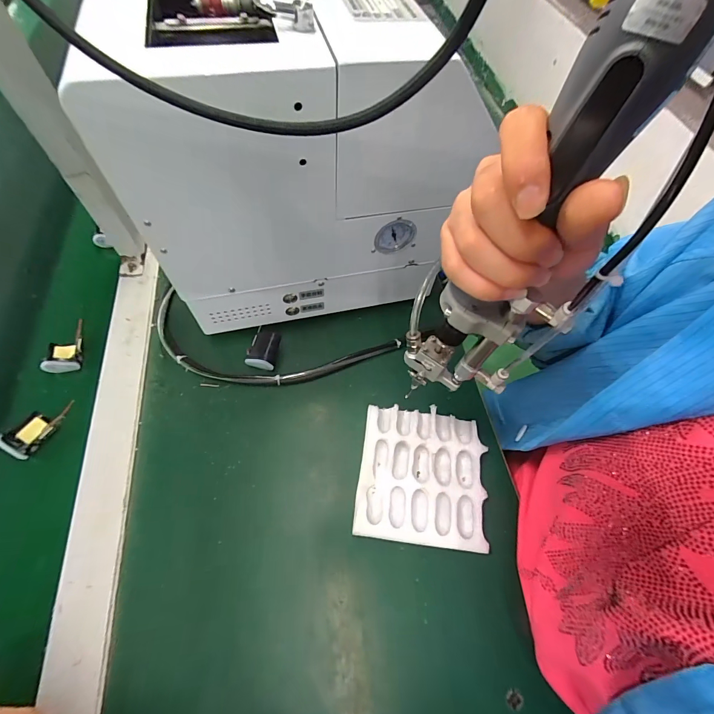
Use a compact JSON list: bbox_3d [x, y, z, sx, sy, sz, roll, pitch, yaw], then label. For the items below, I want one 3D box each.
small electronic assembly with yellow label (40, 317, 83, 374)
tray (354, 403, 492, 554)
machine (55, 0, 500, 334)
[{"bbox_3d":[-0.367,-0.014,0.432,0.041,0.020,0.070,-19,64,-12],"label":"small electronic assembly with yellow label"},{"bbox_3d":[0.068,0.122,0.371,0.126,0.017,0.135,8,62,2],"label":"tray"},{"bbox_3d":[-0.069,-0.196,0.378,0.275,0.296,0.195,-11,62,-10],"label":"machine"}]

